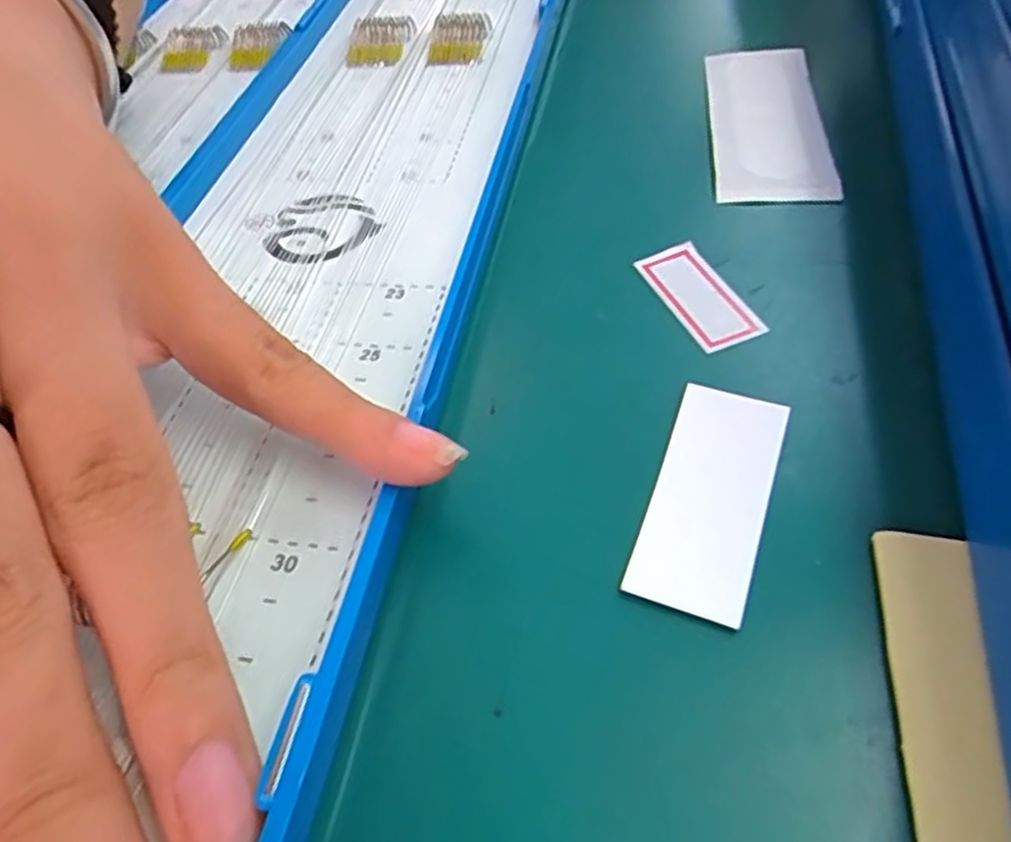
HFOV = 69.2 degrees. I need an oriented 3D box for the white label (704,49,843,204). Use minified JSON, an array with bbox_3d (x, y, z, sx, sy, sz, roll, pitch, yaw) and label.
[{"bbox_3d":[0.074,-0.088,0.209,0.029,0.004,0.084,2,51,10],"label":"white label"}]

